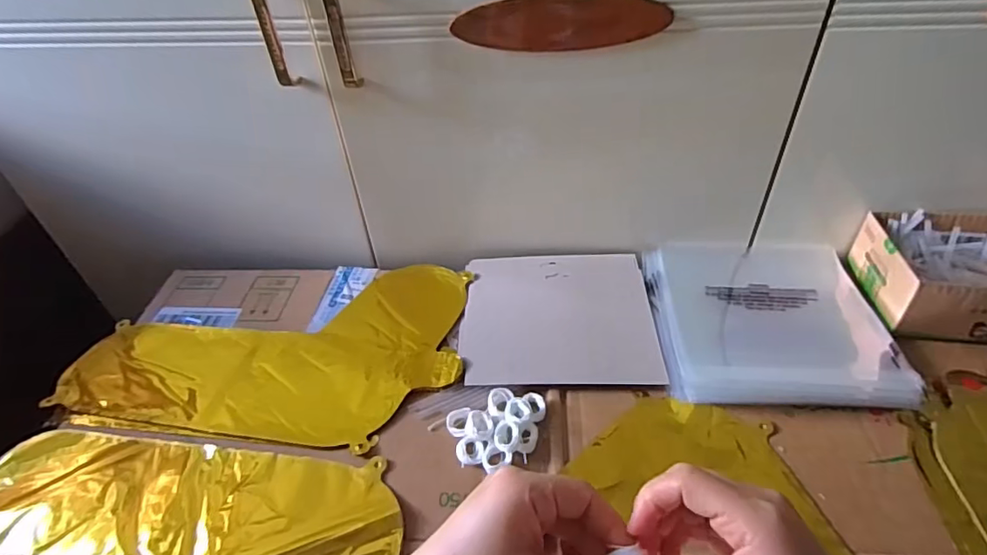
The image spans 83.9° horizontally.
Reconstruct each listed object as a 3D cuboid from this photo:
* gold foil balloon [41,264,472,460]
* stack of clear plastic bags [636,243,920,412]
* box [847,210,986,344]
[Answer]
[{"bbox_3d":[-0.232,0.067,0.579,0.392,0.009,0.228,0,43,5],"label":"gold foil balloon"},{"bbox_3d":[0.280,0.037,0.574,0.219,0.018,0.217,1,43,6],"label":"stack of clear plastic bags"},{"bbox_3d":[0.487,-0.001,0.557,0.188,0.068,0.135,3,43,8],"label":"box"}]

